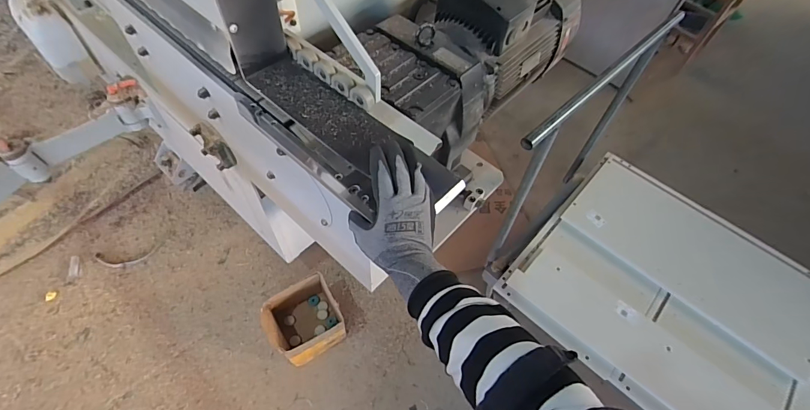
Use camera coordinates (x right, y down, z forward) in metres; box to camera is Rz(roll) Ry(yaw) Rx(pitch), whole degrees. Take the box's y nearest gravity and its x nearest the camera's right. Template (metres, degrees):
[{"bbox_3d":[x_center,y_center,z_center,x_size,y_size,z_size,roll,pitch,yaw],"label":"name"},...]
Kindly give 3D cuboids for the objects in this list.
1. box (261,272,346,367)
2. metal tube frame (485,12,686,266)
[{"bbox_3d":[-0.315,0.368,1.232,0.213,0.159,0.195,-27,62,-20],"label":"box"},{"bbox_3d":[0.435,-0.121,1.073,0.042,0.606,0.626,40,63,20],"label":"metal tube frame"}]

